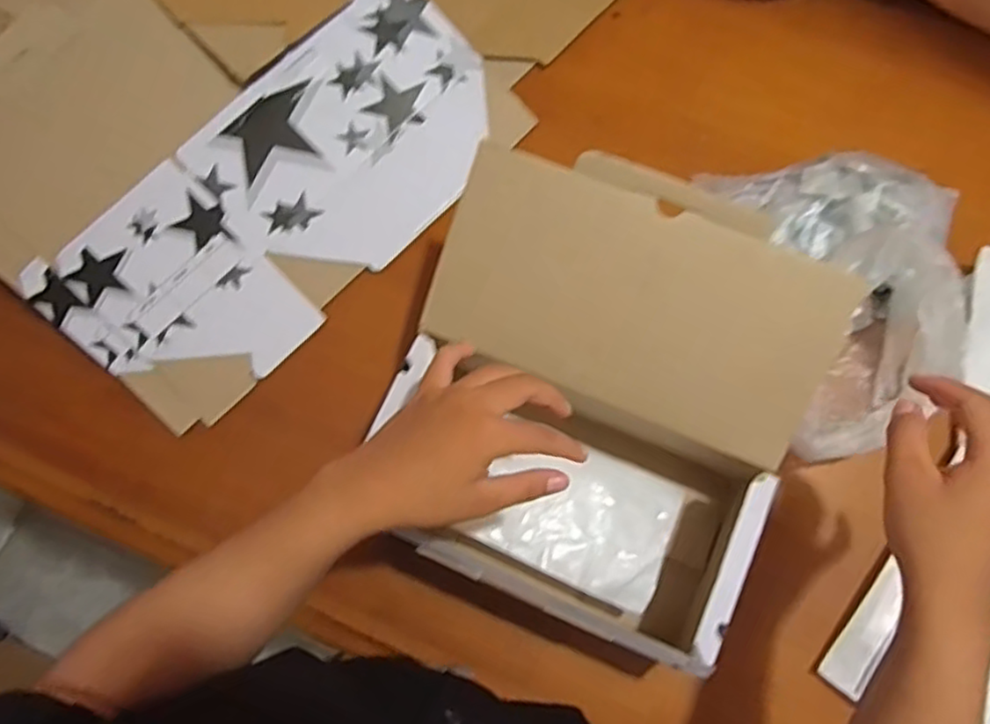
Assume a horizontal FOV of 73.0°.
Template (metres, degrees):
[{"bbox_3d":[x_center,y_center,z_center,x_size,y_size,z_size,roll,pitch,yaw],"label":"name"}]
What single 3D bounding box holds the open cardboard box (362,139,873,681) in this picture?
[{"bbox_3d":[0.068,0.035,0.500,0.276,0.167,0.292,23,78,7],"label":"open cardboard box"}]

